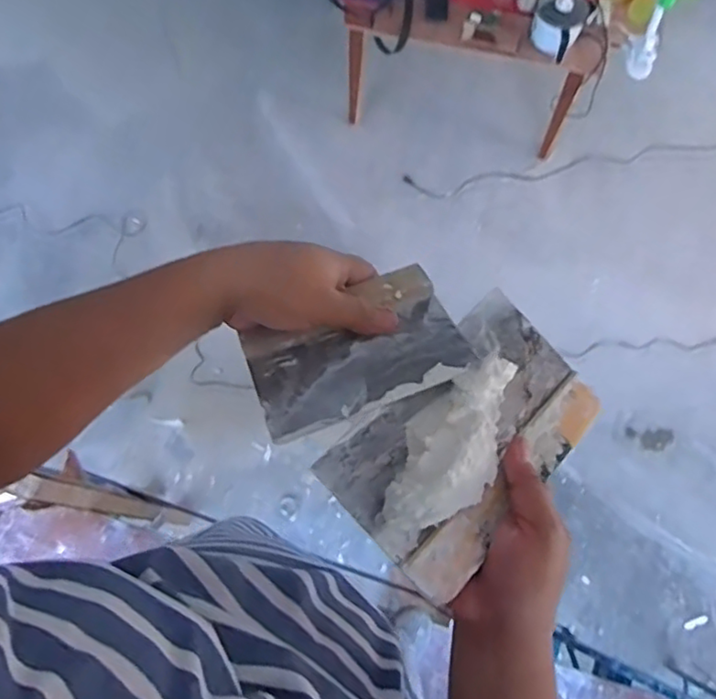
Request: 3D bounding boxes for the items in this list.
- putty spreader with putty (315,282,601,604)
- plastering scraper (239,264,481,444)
[{"bbox_3d":[0.079,0.053,0.410,0.112,0.033,0.191,46,65,5],"label":"putty spreader with putty"},{"bbox_3d":[-0.003,0.000,0.442,0.146,0.009,0.100,-23,51,-7],"label":"plastering scraper"}]

